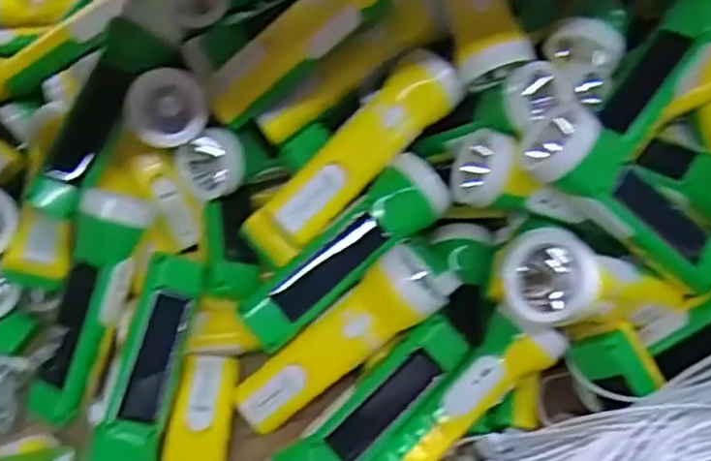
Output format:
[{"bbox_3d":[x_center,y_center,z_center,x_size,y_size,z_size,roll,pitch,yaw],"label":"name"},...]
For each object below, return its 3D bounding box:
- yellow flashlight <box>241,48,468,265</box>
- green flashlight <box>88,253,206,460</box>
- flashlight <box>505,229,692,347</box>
[{"bbox_3d":[0.000,-0.052,0.517,0.187,0.038,0.047,-45,69,-3],"label":"yellow flashlight"},{"bbox_3d":[-0.144,0.099,0.496,0.039,0.036,0.164,12,77,3],"label":"green flashlight"},{"bbox_3d":[0.164,0.044,0.459,0.160,0.051,0.052,17,52,-33],"label":"flashlight"}]

